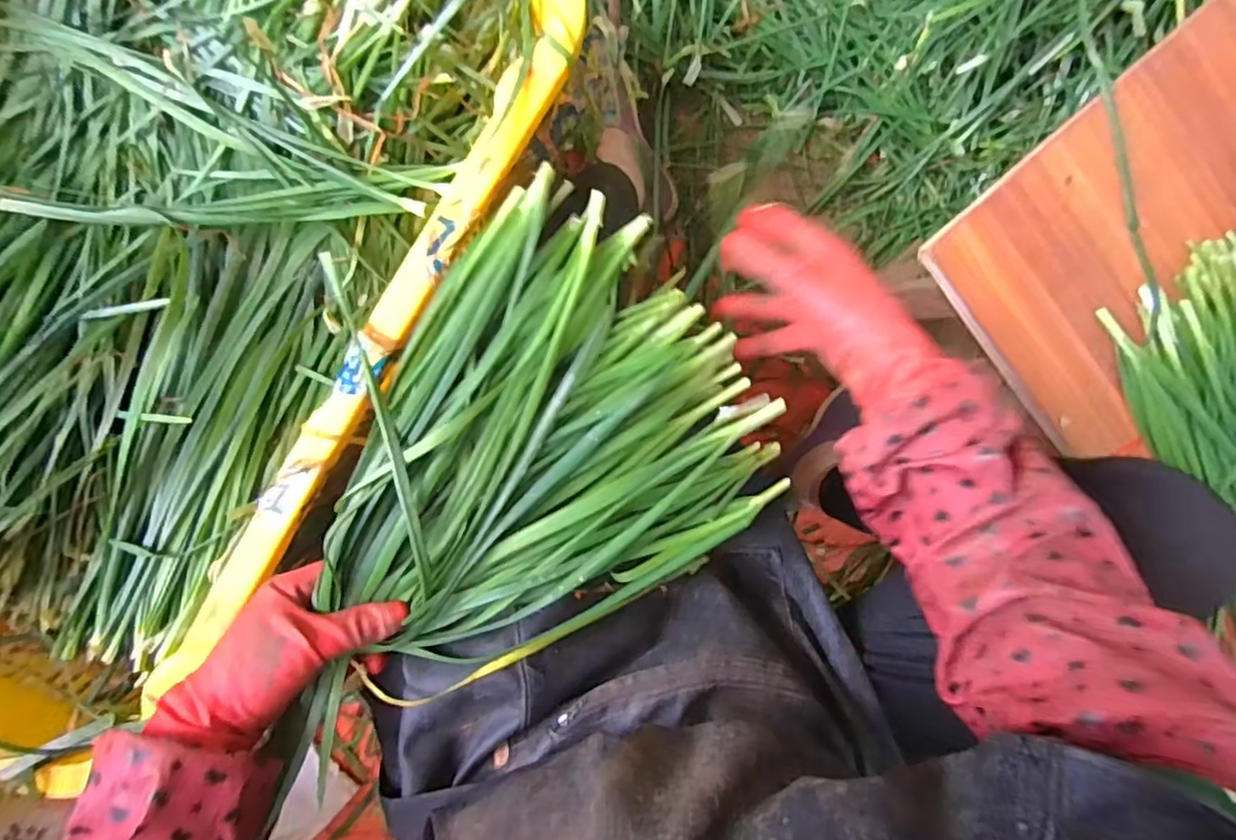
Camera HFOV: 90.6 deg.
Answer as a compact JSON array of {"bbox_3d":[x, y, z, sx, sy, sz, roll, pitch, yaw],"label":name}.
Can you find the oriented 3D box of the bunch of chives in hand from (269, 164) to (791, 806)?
[{"bbox_3d":[-0.078,0.030,0.387,0.330,0.057,0.253,-35,97,-1],"label":"bunch of chives in hand"}]

